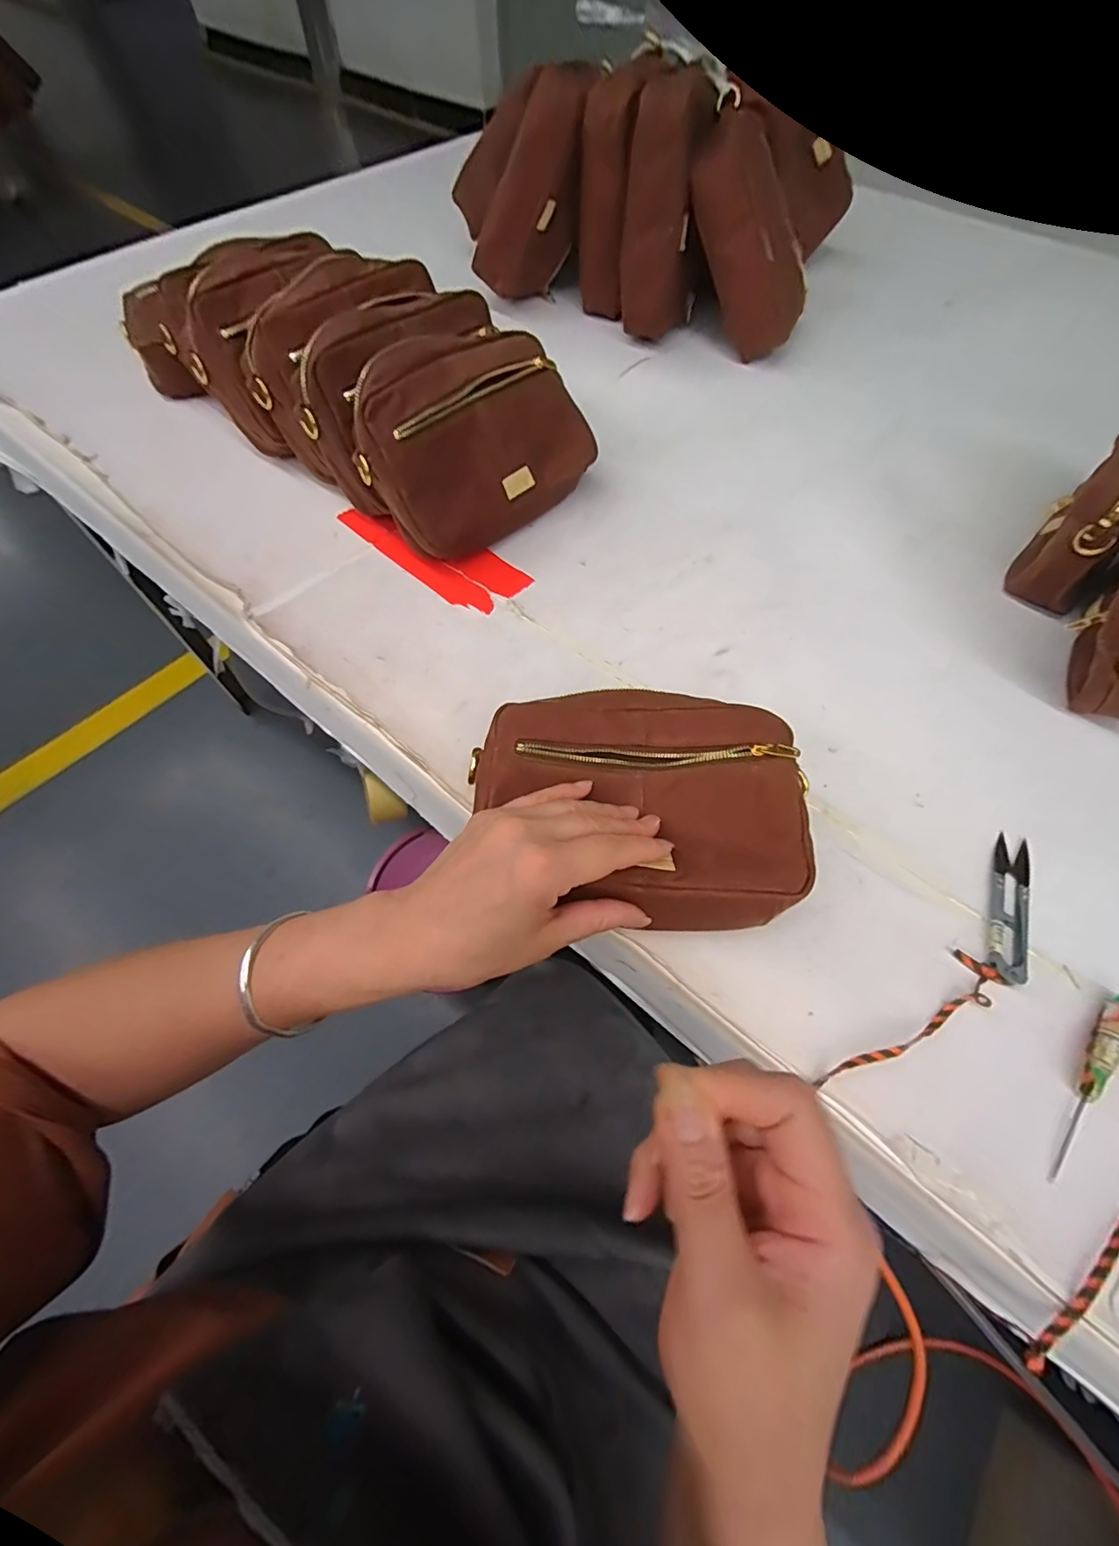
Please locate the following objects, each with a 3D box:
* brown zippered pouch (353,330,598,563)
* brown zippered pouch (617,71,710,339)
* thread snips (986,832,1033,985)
[{"bbox_3d":[-0.073,-0.278,0.443,0.191,0.145,0.055,-36,30,-17],"label":"brown zippered pouch"},{"bbox_3d":[0.117,-0.619,0.598,0.087,0.203,0.076,9,62,5],"label":"brown zippered pouch"},{"bbox_3d":[0.286,0.082,0.330,0.024,0.005,0.100,28,66,12],"label":"thread snips"}]

